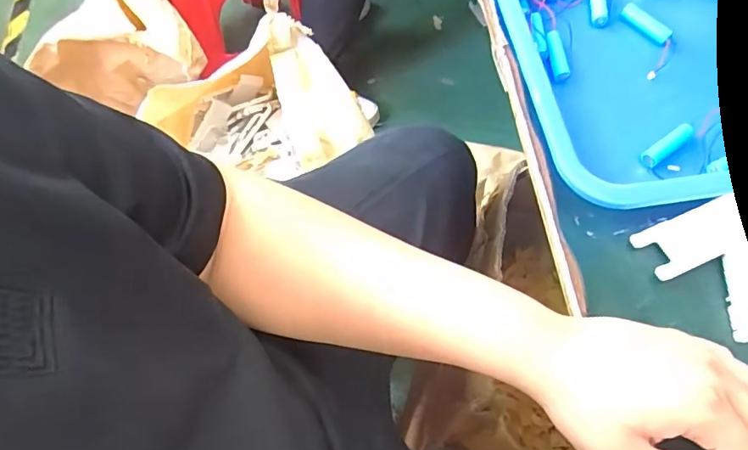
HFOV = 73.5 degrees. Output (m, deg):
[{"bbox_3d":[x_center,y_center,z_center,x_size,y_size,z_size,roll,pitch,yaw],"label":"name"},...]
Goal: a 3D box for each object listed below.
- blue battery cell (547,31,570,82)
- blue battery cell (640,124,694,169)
[{"bbox_3d":[0.161,-0.149,0.442,0.017,0.011,0.046,-8,66,-7],"label":"blue battery cell"},{"bbox_3d":[0.245,-0.065,0.418,0.055,0.012,0.013,-30,70,-18],"label":"blue battery cell"}]

